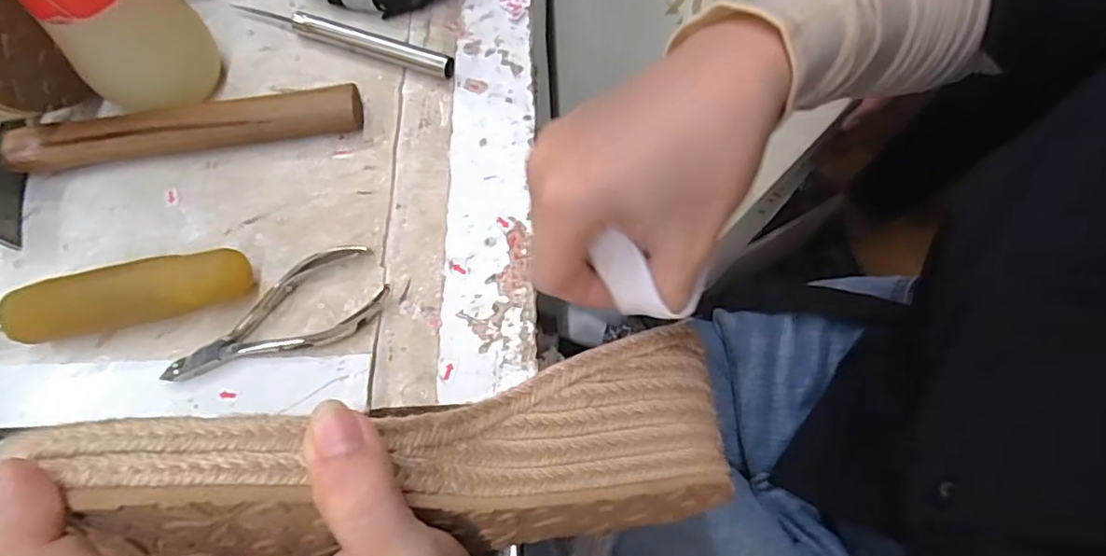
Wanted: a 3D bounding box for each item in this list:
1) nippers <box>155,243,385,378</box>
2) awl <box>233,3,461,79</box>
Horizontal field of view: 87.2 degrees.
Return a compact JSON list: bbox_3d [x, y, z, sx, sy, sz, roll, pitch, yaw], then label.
[{"bbox_3d":[-0.128,0.018,0.270,0.100,0.009,0.043,-22,69,-7],"label":"nippers"},{"bbox_3d":[-0.122,-0.139,0.332,0.142,0.013,0.011,20,70,9],"label":"awl"}]

